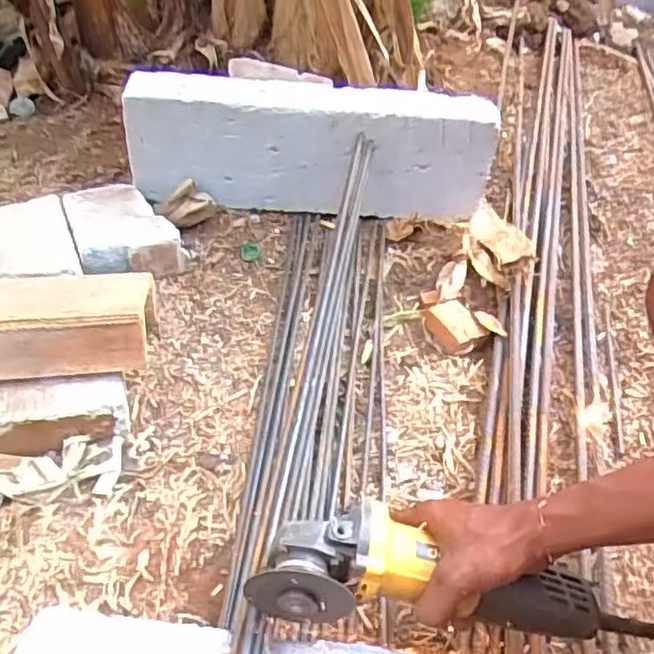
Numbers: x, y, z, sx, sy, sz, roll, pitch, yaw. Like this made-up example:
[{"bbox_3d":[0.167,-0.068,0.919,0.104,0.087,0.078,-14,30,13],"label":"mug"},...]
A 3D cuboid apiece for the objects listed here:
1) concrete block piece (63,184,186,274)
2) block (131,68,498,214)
[{"bbox_3d":[-0.340,-0.156,1.089,0.154,0.070,0.212,-16,44,-21],"label":"concrete block piece"},{"bbox_3d":[-0.027,-0.297,1.122,0.608,0.197,0.089,3,41,0],"label":"block"}]

